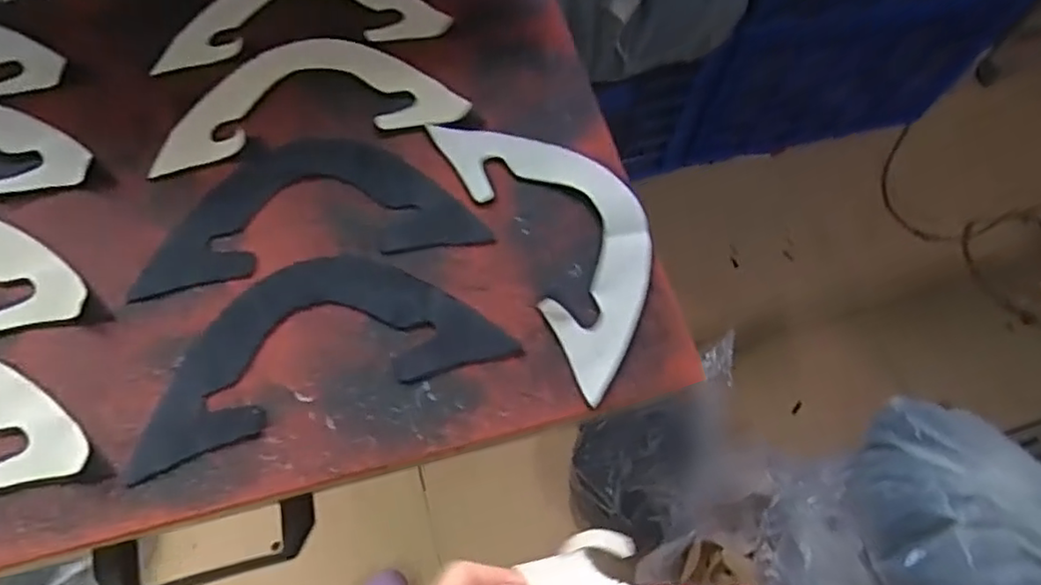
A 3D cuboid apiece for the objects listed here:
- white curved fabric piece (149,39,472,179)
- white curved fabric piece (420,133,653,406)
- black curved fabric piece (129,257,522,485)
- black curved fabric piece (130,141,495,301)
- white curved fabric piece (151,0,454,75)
[{"bbox_3d":[-0.184,-0.178,0.551,0.252,0.011,0.119,-11,67,-8],"label":"white curved fabric piece"},{"bbox_3d":[0.040,-0.053,0.508,0.116,0.006,0.255,-25,69,-13],"label":"white curved fabric piece"},{"bbox_3d":[-0.149,0.030,0.465,0.256,0.005,0.122,-18,68,-10],"label":"black curved fabric piece"},{"bbox_3d":[-0.167,-0.073,0.513,0.253,0.004,0.118,-10,67,-7],"label":"black curved fabric piece"},{"bbox_3d":[-0.202,-0.265,0.589,0.251,0.009,0.103,-11,67,-7],"label":"white curved fabric piece"}]

